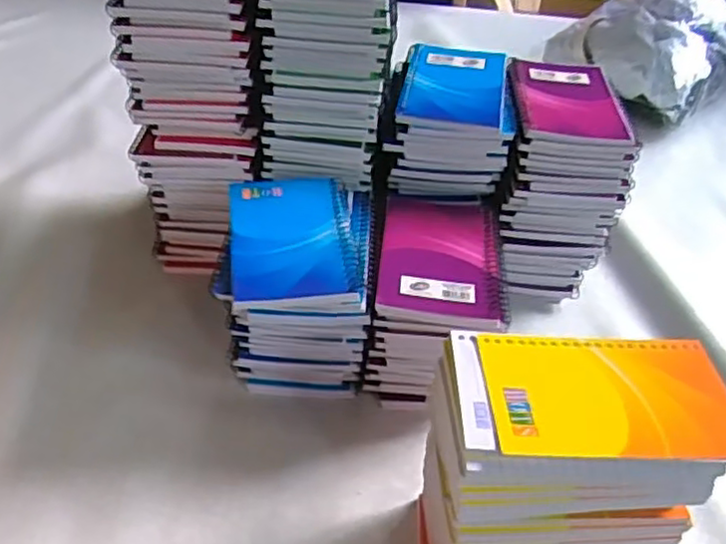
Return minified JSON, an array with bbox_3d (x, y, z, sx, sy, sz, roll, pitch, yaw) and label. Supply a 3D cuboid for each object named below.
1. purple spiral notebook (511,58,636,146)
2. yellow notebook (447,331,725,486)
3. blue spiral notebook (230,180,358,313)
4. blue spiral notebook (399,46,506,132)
[{"bbox_3d":[0.166,-0.143,0.571,0.085,0.010,0.133,3,39,-1],"label":"purple spiral notebook"},{"bbox_3d":[0.120,0.068,0.363,0.147,0.015,0.084,1,41,-4],"label":"yellow notebook"},{"bbox_3d":[-0.050,-0.025,0.488,0.083,0.011,0.124,-3,45,-8],"label":"blue spiral notebook"},{"bbox_3d":[0.075,-0.155,0.569,0.083,0.015,0.126,8,39,4],"label":"blue spiral notebook"}]

